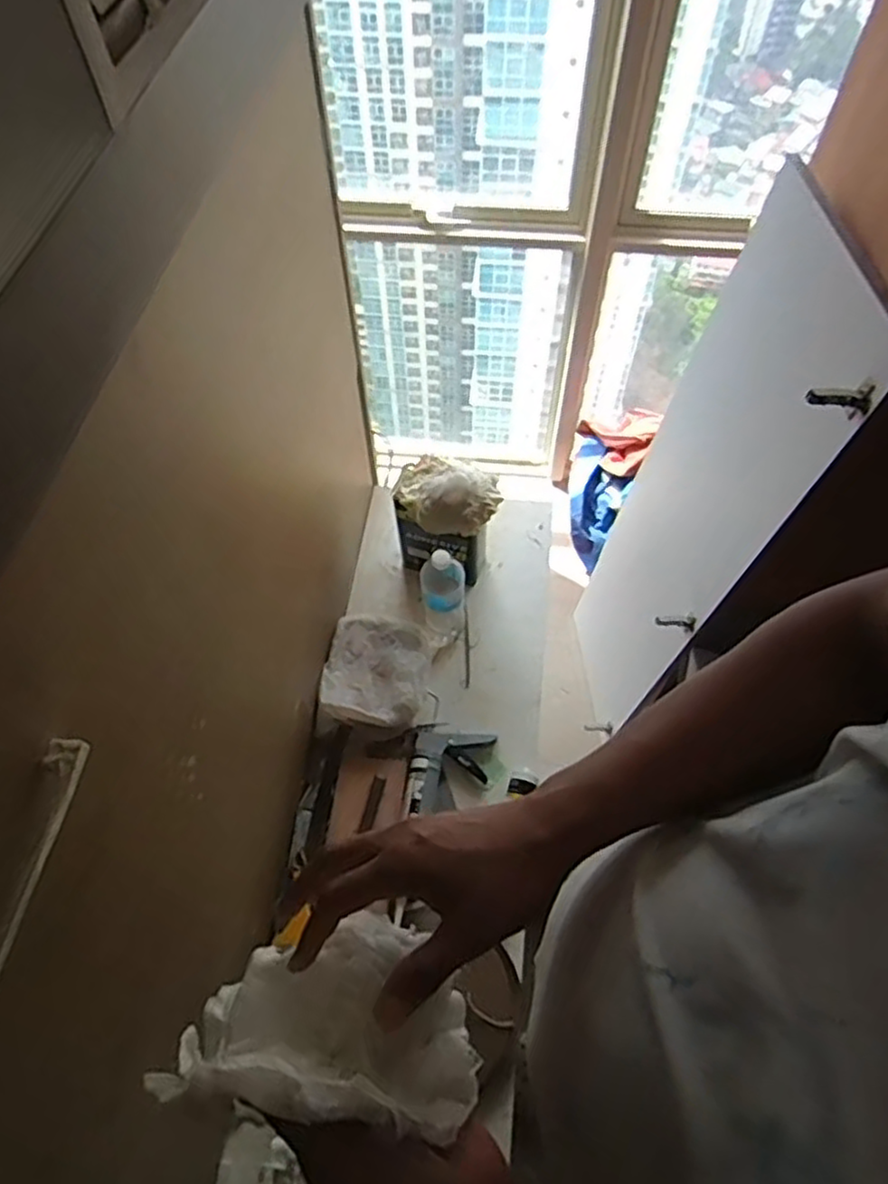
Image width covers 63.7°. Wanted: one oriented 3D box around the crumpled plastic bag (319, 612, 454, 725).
[{"bbox_3d":[-0.114,0.146,1.307,0.199,0.073,0.213,11,60,7],"label":"crumpled plastic bag"}]

